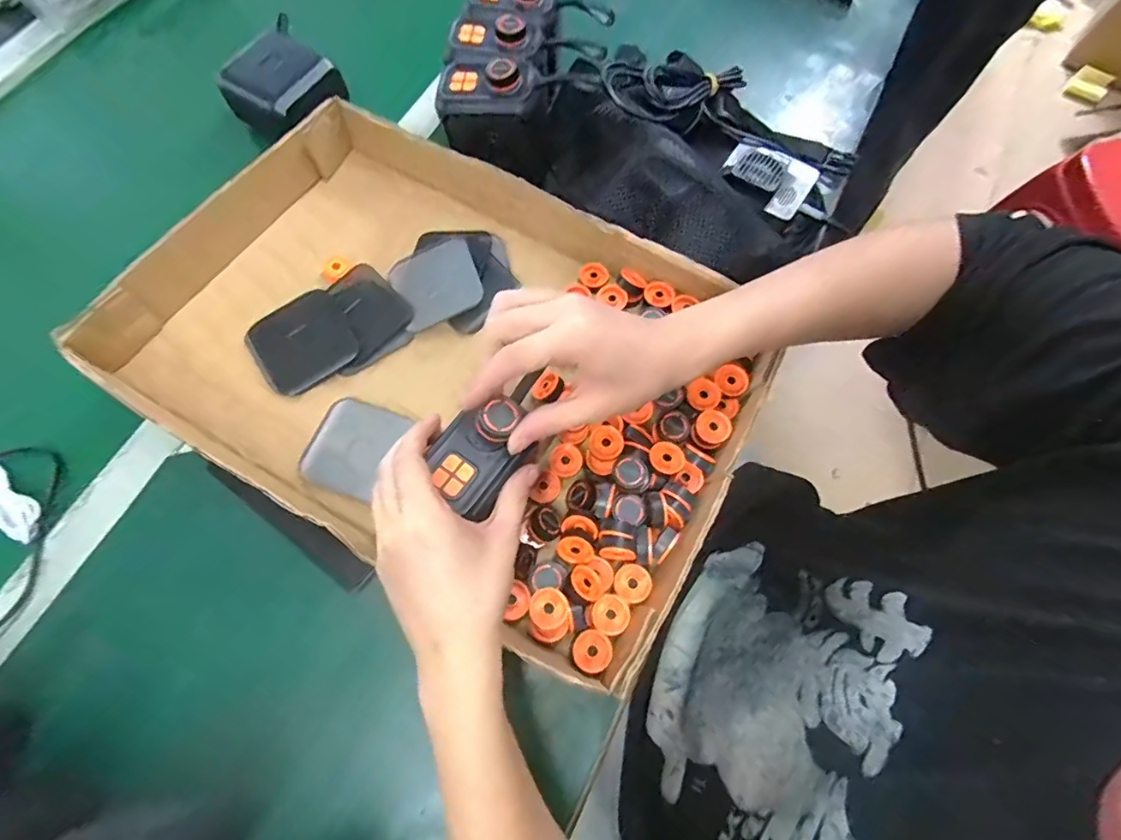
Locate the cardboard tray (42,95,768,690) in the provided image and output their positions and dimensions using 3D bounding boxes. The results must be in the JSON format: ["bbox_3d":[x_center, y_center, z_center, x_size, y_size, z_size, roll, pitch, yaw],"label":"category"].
[{"bbox_3d":[-0.088,-0.052,0.413,0.465,0.057,0.320,31,73,9],"label":"cardboard tray"}]

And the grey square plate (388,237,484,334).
[{"bbox_3d":[-0.105,-0.116,0.438,0.071,0.004,0.061,-22,88,2],"label":"grey square plate"}]

